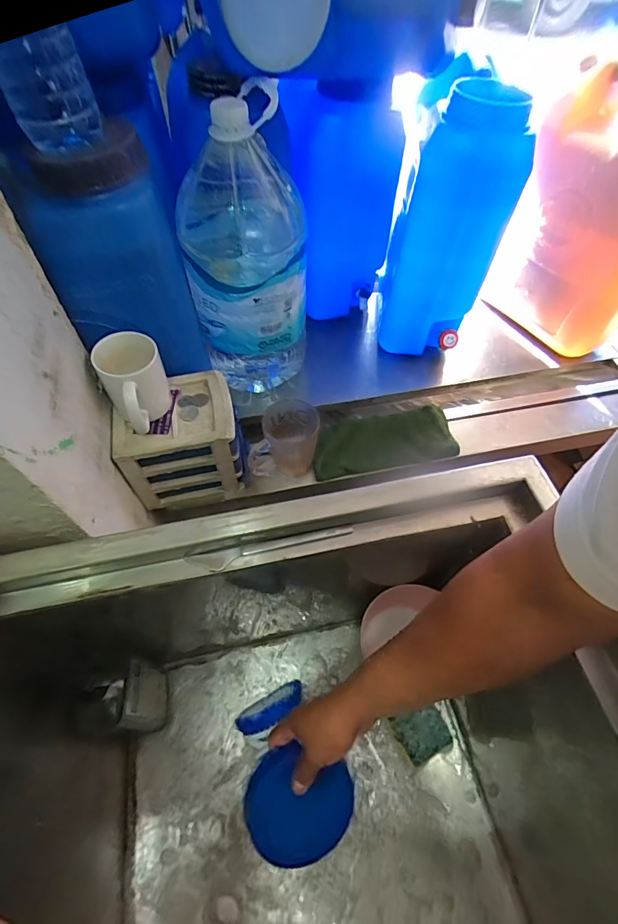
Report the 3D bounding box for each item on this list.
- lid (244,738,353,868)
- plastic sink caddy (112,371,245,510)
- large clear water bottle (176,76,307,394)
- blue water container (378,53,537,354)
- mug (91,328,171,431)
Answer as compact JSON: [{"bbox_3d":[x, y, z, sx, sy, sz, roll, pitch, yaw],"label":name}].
[{"bbox_3d":[-0.012,0.386,0.455,0.114,0.011,0.104,1,76,-4],"label":"lid"},{"bbox_3d":[-0.197,-0.030,0.655,0.166,0.160,0.140,-11,58,-9],"label":"plastic sink caddy"},{"bbox_3d":[-0.093,-0.300,0.669,0.173,0.425,0.144,4,57,1],"label":"large clear water bottle"},{"bbox_3d":[0.246,-0.434,0.742,0.163,0.395,0.235,7,57,3],"label":"blue water container"},{"bbox_3d":[-0.228,-0.104,0.547,0.080,0.103,0.091,-25,61,-17],"label":"mug"}]

